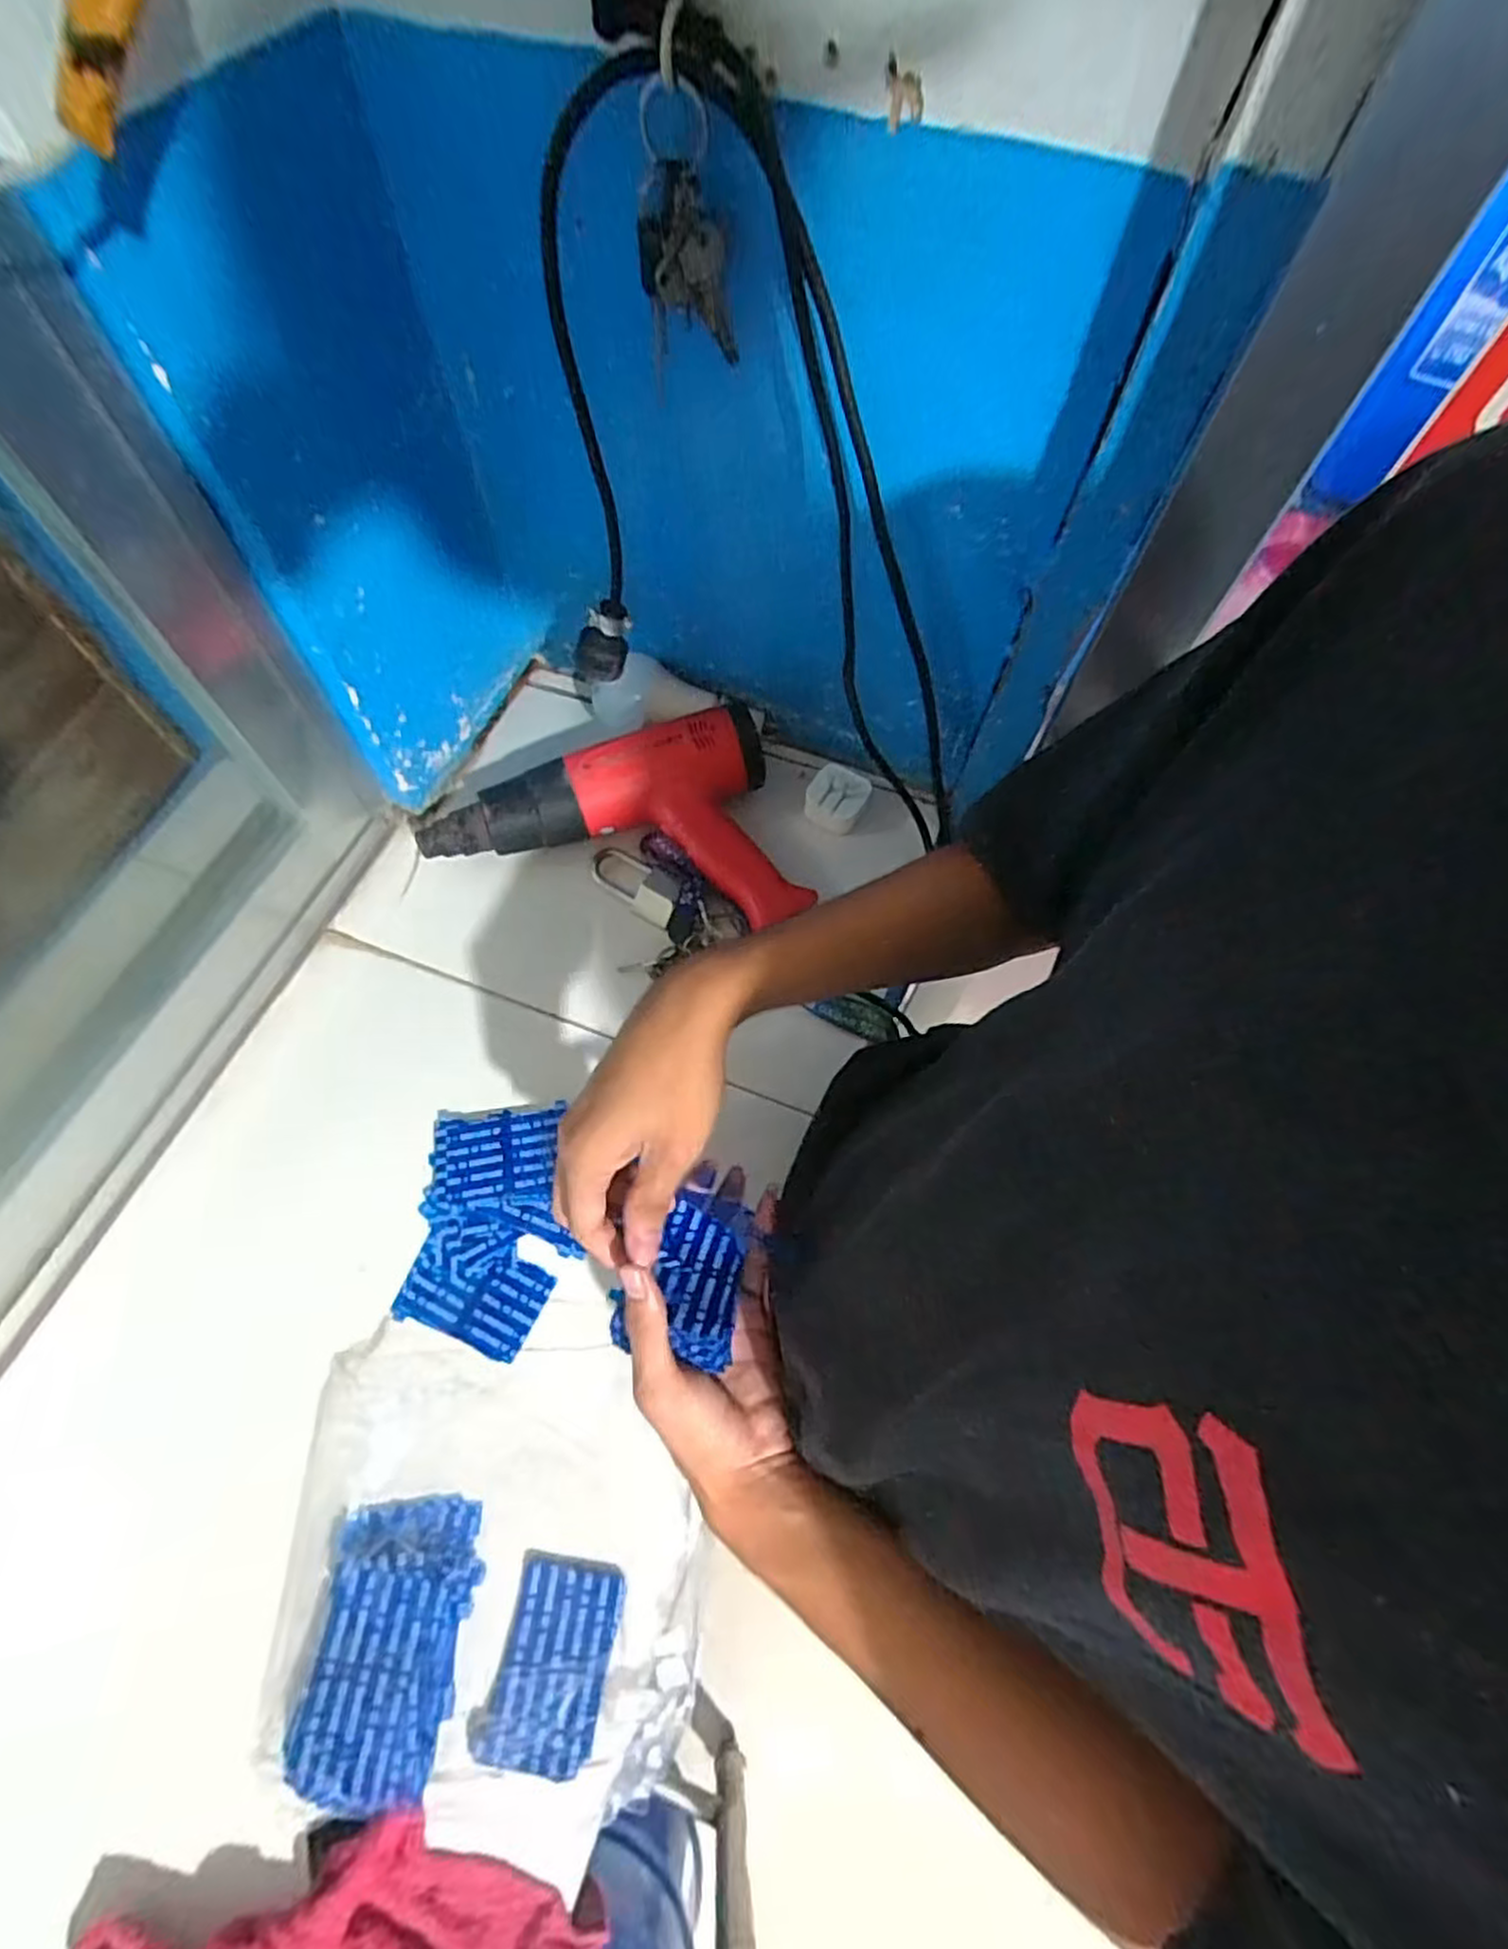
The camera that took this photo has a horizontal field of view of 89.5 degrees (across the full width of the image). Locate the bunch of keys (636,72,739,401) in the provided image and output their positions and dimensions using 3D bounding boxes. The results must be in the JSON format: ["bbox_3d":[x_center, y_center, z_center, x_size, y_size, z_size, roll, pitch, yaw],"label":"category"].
[{"bbox_3d":[-0.031,-0.340,0.364,0.044,0.146,0.023,-4,94,-4],"label":"bunch of keys"}]

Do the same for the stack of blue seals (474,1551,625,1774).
[{"bbox_3d":[-0.106,0.362,0.399,0.058,0.017,0.085,11,64,4],"label":"stack of blue seals"}]

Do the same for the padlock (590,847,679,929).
[{"bbox_3d":[-0.092,-0.073,0.591,0.080,0.025,0.034,36,68,15],"label":"padlock"}]

